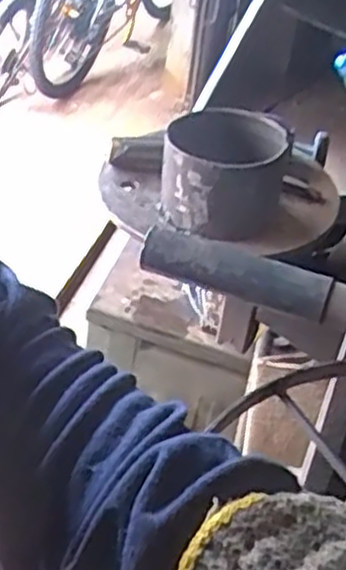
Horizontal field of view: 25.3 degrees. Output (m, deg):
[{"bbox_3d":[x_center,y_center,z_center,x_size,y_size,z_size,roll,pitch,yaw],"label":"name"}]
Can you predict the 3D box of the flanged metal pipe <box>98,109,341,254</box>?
[{"bbox_3d":[0.050,-0.114,0.748,0.237,0.082,0.155,8,38,1],"label":"flanged metal pipe"}]

